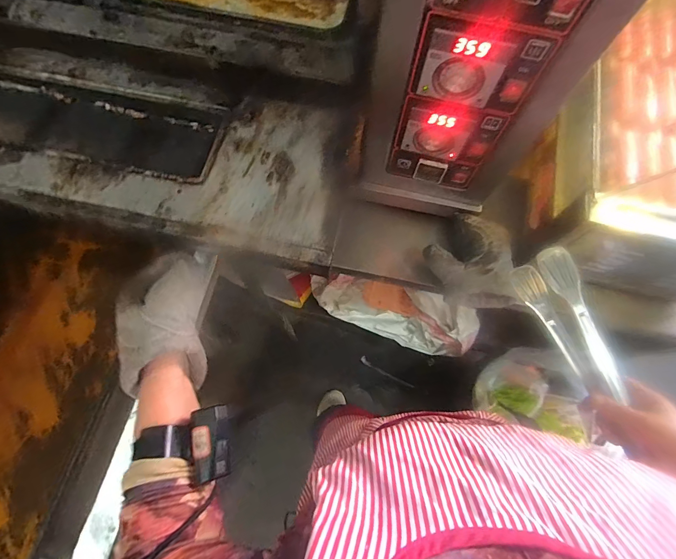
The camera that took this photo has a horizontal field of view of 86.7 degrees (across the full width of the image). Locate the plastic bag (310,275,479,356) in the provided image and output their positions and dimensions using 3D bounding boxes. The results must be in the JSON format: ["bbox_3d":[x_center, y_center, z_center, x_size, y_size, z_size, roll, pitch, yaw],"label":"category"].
[{"bbox_3d":[0.170,0.081,1.133,0.518,0.224,0.175,17,72,18],"label":"plastic bag"}]

